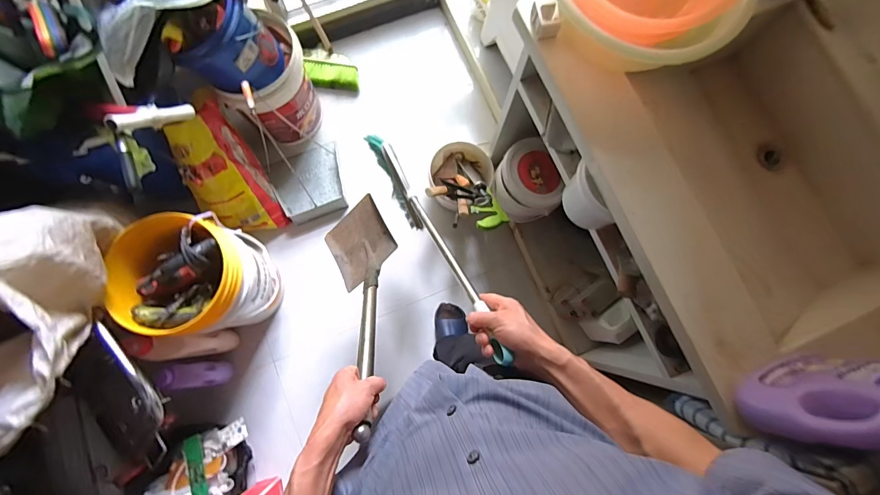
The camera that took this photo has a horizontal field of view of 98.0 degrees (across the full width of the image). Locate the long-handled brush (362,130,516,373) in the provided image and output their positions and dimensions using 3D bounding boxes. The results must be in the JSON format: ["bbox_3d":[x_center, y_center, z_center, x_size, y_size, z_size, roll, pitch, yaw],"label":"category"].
[{"bbox_3d":[-0.021,-0.025,0.818,0.040,0.245,0.741,-25,37,-6],"label":"long-handled brush"}]

